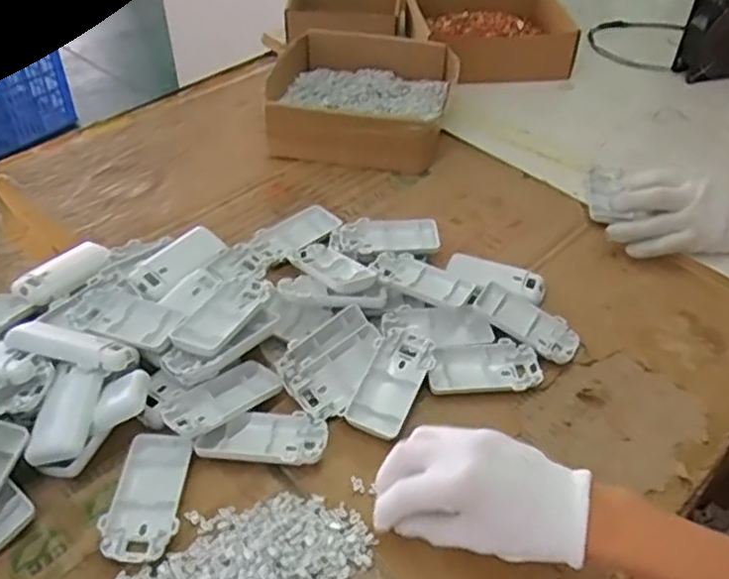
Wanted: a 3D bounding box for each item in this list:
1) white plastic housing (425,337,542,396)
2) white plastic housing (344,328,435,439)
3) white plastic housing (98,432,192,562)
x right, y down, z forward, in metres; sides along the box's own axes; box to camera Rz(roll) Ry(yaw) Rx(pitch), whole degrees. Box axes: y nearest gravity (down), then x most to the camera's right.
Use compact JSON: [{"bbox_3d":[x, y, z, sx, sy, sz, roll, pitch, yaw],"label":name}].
[{"bbox_3d":[0.102,0.065,0.588,0.093,0.010,0.050,0,43,-1],"label":"white plastic housing"},{"bbox_3d":[0.027,0.069,0.574,0.045,0.020,0.112,23,49,16],"label":"white plastic housing"},{"bbox_3d":[-0.156,0.146,0.500,0.051,0.008,0.097,-1,43,-2],"label":"white plastic housing"}]

